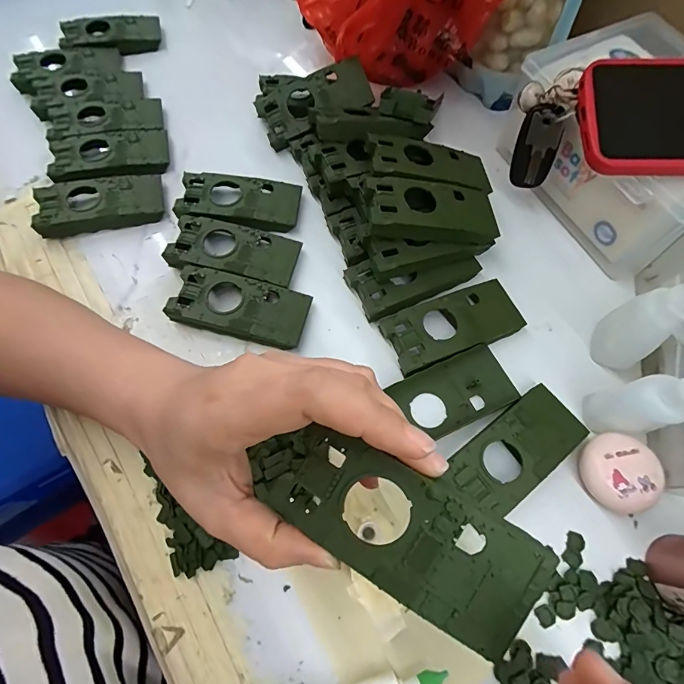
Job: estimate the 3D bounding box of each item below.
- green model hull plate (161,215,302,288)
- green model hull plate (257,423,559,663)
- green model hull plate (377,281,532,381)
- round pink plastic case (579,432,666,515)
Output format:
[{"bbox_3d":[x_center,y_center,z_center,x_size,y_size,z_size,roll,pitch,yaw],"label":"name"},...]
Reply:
[{"bbox_3d":[-0.089,-0.075,0.337,0.103,0.016,0.048,10,68,4],"label":"green model hull plate"},{"bbox_3d":[0.023,0.073,0.157,0.106,0.004,0.046,28,91,11],"label":"green model hull plate"},{"bbox_3d":[0.085,-0.012,0.310,0.104,0.018,0.047,-22,69,-9],"label":"green model hull plate"},{"bbox_3d":[0.181,0.086,0.266,0.046,0.023,0.047,0,67,0],"label":"round pink plastic case"}]

